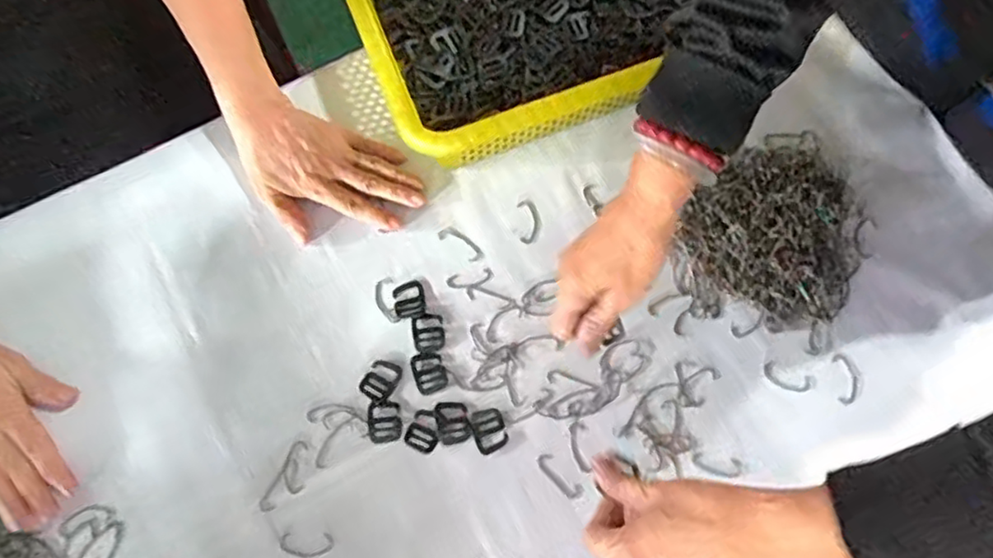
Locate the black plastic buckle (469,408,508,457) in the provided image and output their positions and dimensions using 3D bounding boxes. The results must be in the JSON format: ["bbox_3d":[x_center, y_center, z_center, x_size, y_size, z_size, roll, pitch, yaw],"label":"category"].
[{"bbox_3d":[-0.006,0.115,0.495,0.025,0.004,0.032,-14,74,-4],"label":"black plastic buckle"}]

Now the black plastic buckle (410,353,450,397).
[{"bbox_3d":[-0.053,0.074,0.514,0.024,0.004,0.032,-19,74,-5],"label":"black plastic buckle"}]

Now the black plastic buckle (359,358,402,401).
[{"bbox_3d":[-0.091,0.078,0.509,0.025,0.004,0.032,34,76,10],"label":"black plastic buckle"}]

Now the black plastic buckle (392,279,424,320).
[{"bbox_3d":[-0.071,0.017,0.528,0.024,0.005,0.031,-11,74,-3],"label":"black plastic buckle"}]

